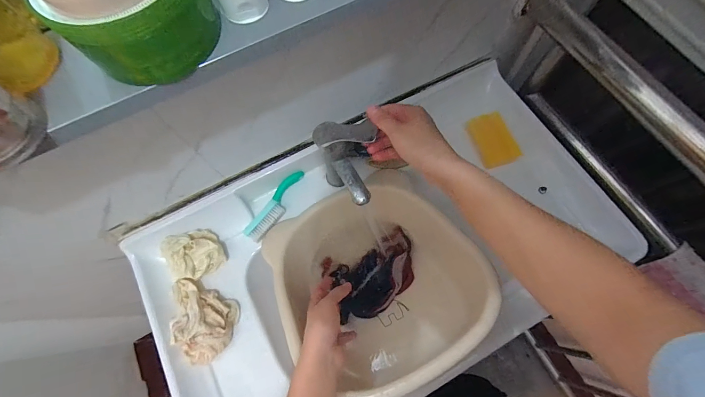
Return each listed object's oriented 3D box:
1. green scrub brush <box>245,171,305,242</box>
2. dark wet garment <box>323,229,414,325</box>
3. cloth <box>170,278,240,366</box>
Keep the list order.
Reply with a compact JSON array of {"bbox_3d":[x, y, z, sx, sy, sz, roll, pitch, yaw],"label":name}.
[{"bbox_3d":[-0.147,0.009,0.591,0.035,0.025,0.158,26,73,10],"label":"green scrub brush"},{"bbox_3d":[0.043,0.143,0.584,0.174,0.037,0.129,-22,71,-6],"label":"dark wet garment"},{"bbox_3d":[-0.247,0.195,0.515,0.083,0.069,0.140,-19,71,-5],"label":"cloth"}]

